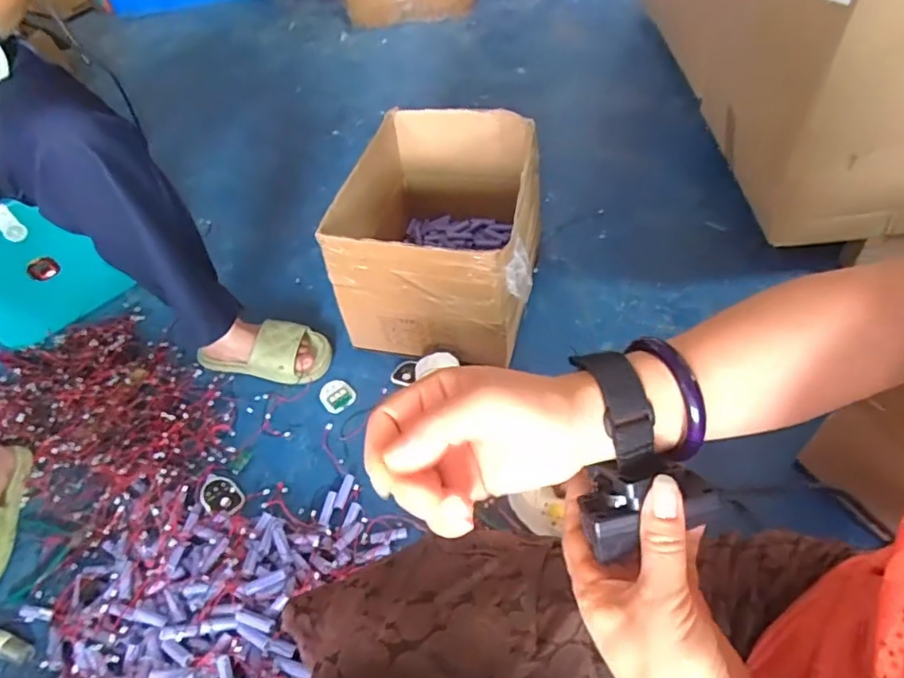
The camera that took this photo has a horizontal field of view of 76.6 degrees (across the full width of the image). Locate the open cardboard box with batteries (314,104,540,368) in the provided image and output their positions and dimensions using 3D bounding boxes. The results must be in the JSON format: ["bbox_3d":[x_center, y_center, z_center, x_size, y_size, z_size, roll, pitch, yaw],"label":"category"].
[{"bbox_3d":[-0.011,-0.176,0.984,0.289,0.266,0.378,4,53,9],"label":"open cardboard box with batteries"}]

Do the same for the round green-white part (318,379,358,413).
[{"bbox_3d":[-0.189,0.091,0.939,0.056,0.006,0.058,-3,52,4],"label":"round green-white part"}]

